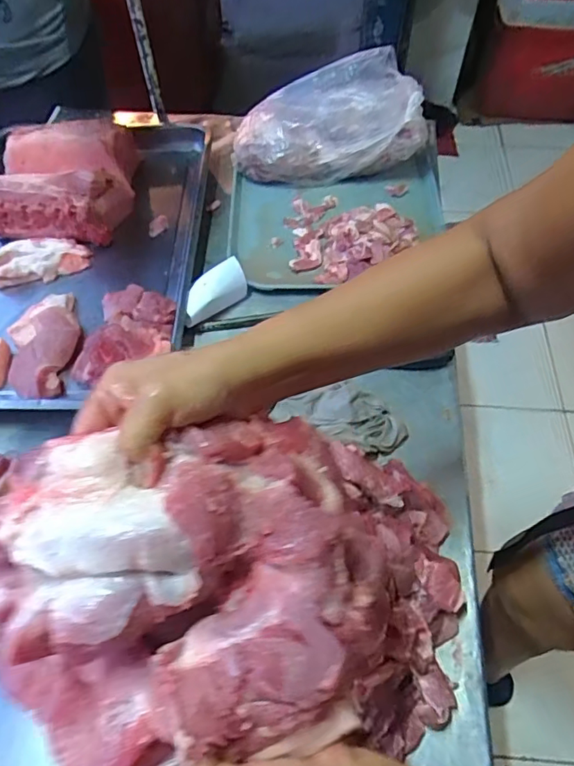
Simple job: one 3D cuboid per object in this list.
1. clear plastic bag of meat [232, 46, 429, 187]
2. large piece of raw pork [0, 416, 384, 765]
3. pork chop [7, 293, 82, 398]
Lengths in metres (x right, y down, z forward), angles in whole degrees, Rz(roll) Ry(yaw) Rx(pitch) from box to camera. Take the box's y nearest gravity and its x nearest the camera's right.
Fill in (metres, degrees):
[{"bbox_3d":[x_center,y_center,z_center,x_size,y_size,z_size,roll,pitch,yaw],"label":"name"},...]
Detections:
[{"bbox_3d":[0.069,-0.432,0.884,0.309,0.160,0.112,-2,57,-1],"label":"clear plastic bag of meat"},{"bbox_3d":[-0.058,0.132,0.327,0.235,0.112,0.191,-14,58,-9],"label":"large piece of raw pork"},{"bbox_3d":[-0.337,-0.052,0.732,0.092,0.032,0.178,-11,58,-7],"label":"pork chop"}]

